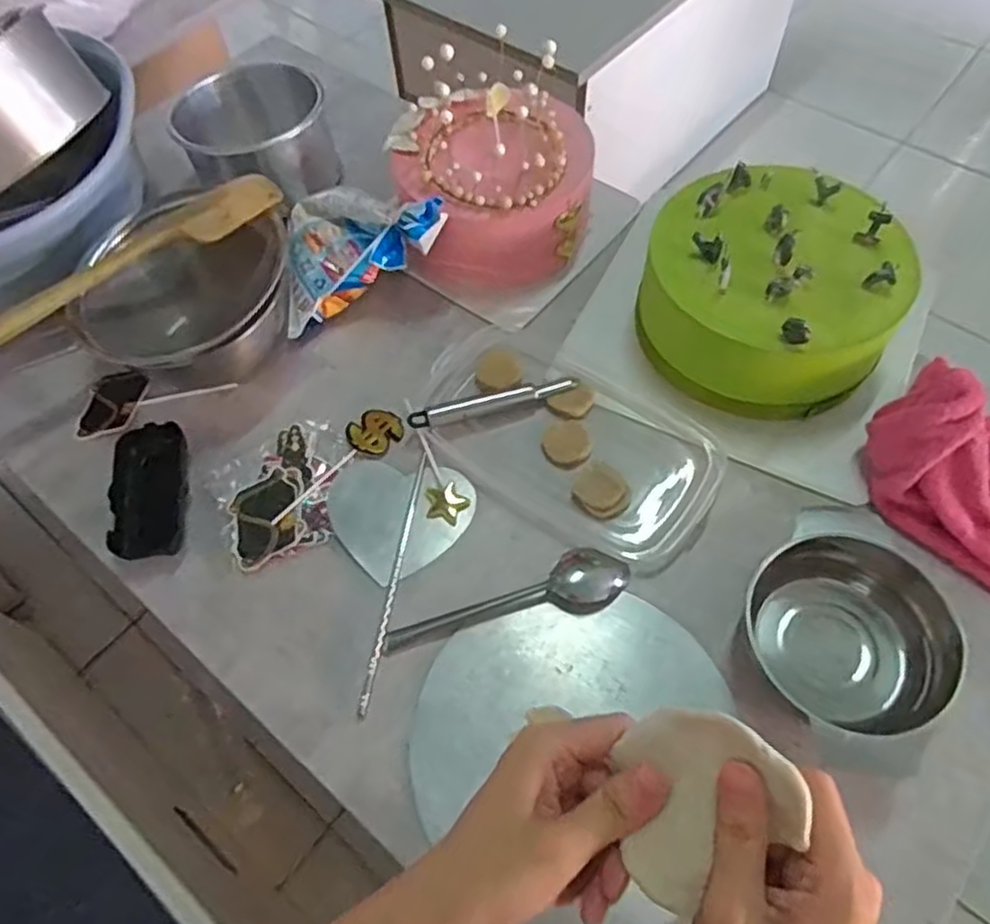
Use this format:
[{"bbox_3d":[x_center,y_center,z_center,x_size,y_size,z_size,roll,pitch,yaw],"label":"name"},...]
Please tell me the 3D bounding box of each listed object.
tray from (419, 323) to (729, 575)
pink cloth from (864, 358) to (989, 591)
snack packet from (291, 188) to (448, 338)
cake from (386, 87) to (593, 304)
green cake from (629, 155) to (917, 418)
[{"bbox_3d":[0.058,-0.021,0.563,0.233,0.023,0.137,29,64,19],"label":"tray"},{"bbox_3d":[0.343,0.011,0.497,0.154,0.079,0.117,28,64,19],"label":"pink cloth"},{"bbox_3d":[-0.131,-0.192,0.616,0.176,0.052,0.106,-28,79,10],"label":"snack packet"},{"bbox_3d":[-0.003,-0.248,0.637,0.167,0.123,0.147,-3,58,1],"label":"cake"},{"bbox_3d":[0.215,-0.131,0.568,0.187,0.101,0.182,31,65,20],"label":"green cake"}]

